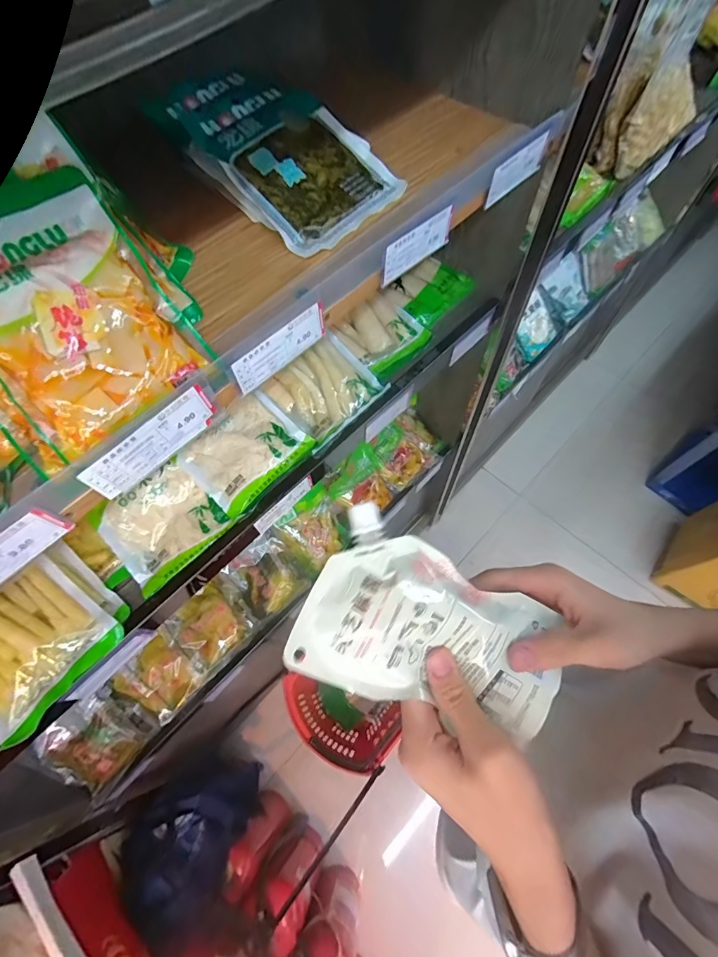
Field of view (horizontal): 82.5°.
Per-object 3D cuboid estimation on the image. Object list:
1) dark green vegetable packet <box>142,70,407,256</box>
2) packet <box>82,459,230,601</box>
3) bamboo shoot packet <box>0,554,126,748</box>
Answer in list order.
[{"bbox_3d":[-0.083,-0.332,0.414,0.233,0.029,0.149,45,75,3],"label":"dark green vegetable packet"},{"bbox_3d":[-0.245,0.055,0.510,0.127,0.034,0.119,-39,68,-15],"label":"packet"},{"bbox_3d":[-0.367,0.178,0.448,0.153,0.028,0.145,34,70,17],"label":"bamboo shoot packet"}]

